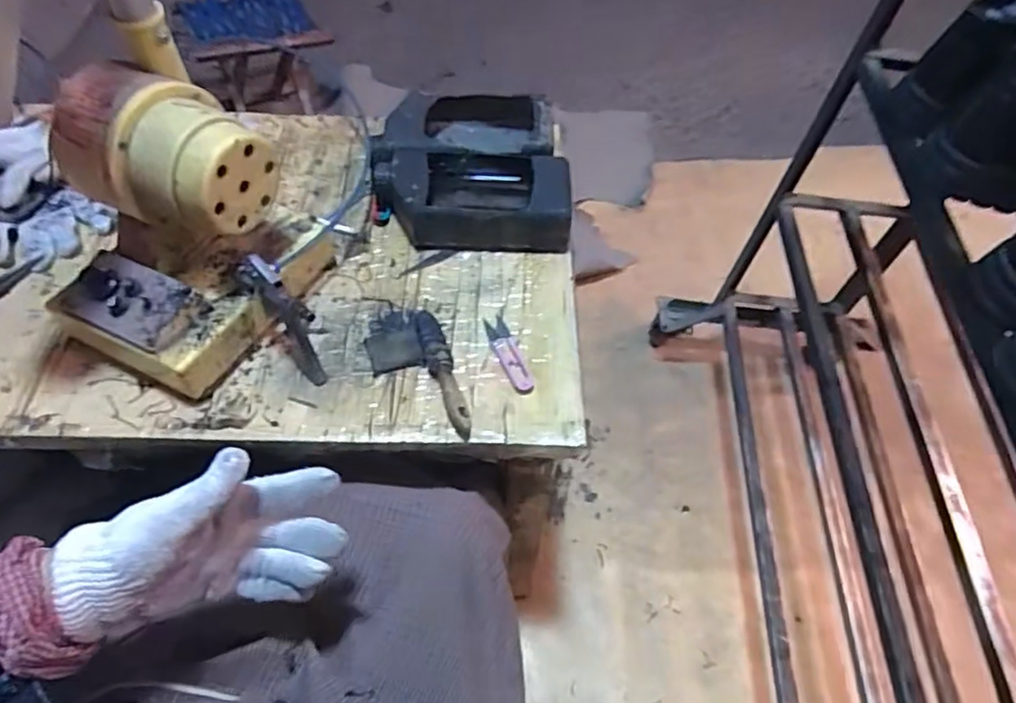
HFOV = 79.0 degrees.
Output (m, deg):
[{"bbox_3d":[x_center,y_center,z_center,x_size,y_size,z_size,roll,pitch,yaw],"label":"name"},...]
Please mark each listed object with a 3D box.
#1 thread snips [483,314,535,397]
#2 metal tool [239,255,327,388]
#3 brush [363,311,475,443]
[{"bbox_3d":[0.001,0.002,0.622,0.024,0.006,0.101,-19,58,-14],"label":"thread snips"},{"bbox_3d":[-0.210,-0.035,0.577,0.024,0.107,0.104,-35,63,-23],"label":"metal tool"},{"bbox_3d":[-0.093,0.017,0.602,0.075,0.025,0.166,-15,57,-12],"label":"brush"}]

